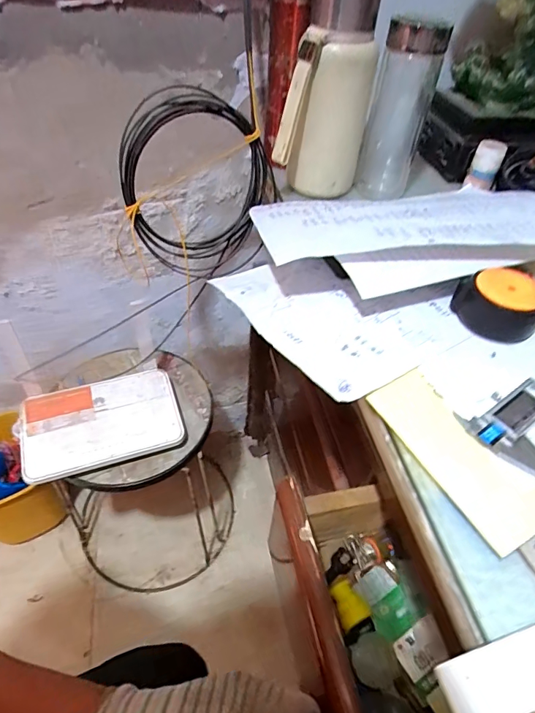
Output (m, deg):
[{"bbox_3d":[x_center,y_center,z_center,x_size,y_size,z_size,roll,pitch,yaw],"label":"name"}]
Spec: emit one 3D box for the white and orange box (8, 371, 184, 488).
[{"bbox_3d":[-0.261,0.103,0.691,0.233,0.036,0.141,-15,50,-18],"label":"white and orange box"}]

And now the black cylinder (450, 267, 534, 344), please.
[{"bbox_3d":[0.205,-0.045,0.382,0.058,0.038,0.056,2,47,-3],"label":"black cylinder"}]

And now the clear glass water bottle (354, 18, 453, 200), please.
[{"bbox_3d":[0.154,-0.281,0.515,0.061,0.186,0.060,21,46,13],"label":"clear glass water bottle"}]

